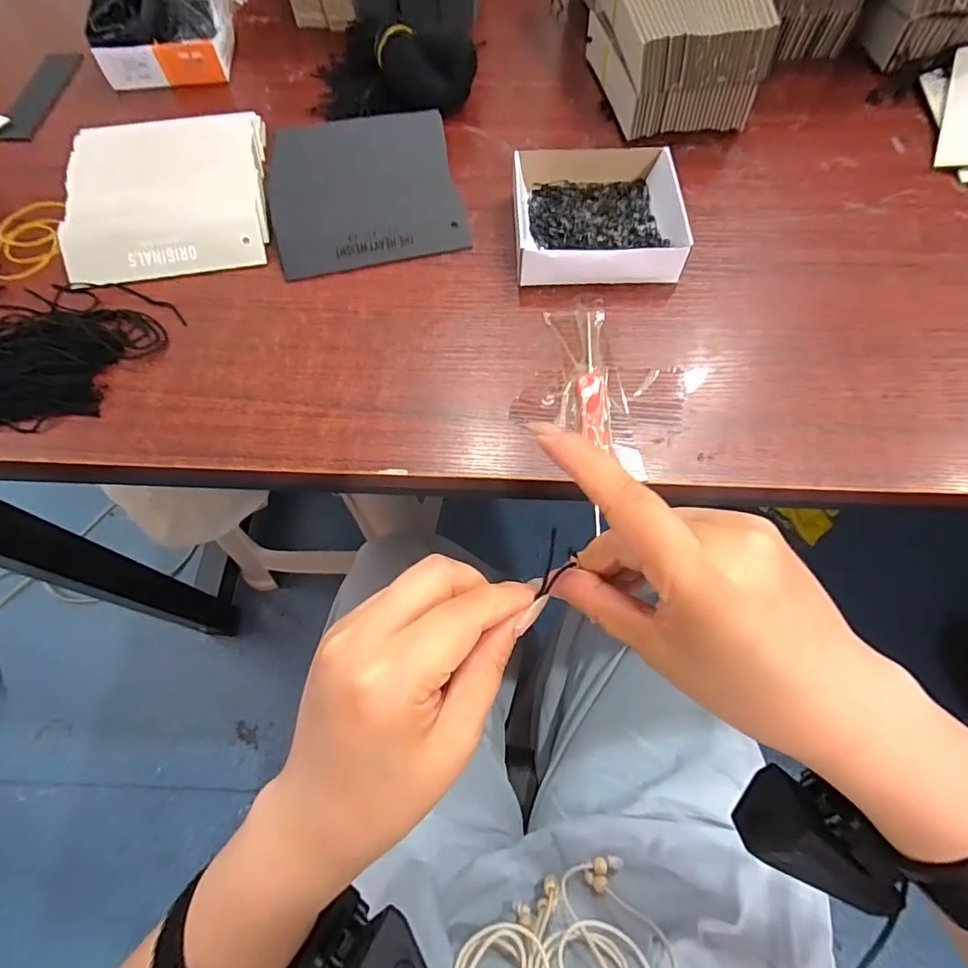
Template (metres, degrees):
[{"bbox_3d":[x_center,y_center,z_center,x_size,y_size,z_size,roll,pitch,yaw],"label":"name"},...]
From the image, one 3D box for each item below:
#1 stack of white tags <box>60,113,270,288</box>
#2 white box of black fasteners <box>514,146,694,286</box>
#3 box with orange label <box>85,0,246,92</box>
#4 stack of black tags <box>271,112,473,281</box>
[{"bbox_3d":[-0.218,-0.201,0.362,0.127,0.027,0.129,-10,64,-4],"label":"stack of white tags"},{"bbox_3d":[0.075,-0.186,0.351,0.107,0.027,0.119,0,64,1],"label":"white box of black fasteners"},{"bbox_3d":[-0.264,-0.398,0.449,0.116,0.059,0.116,-7,64,-2],"label":"box with orange label"},{"bbox_3d":[-0.082,-0.202,0.360,0.124,0.031,0.111,-12,64,-5],"label":"stack of black tags"}]

